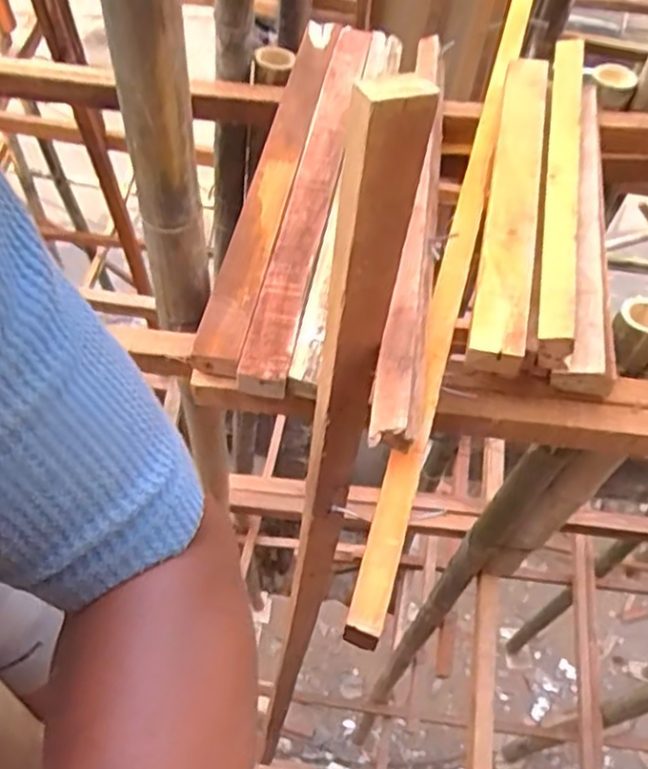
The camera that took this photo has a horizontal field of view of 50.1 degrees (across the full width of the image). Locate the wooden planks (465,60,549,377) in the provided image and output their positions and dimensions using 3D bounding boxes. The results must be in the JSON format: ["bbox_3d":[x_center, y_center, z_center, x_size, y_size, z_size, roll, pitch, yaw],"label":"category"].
[{"bbox_3d":[0.245,-0.248,0.902,0.064,0.056,0.548,12,57,5],"label":"wooden planks"}]

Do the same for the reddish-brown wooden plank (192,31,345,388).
[{"bbox_3d":[-0.066,-0.320,1.014,0.066,0.037,0.738,10,57,3],"label":"reddish-brown wooden plank"}]

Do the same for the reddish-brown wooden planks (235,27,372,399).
[{"bbox_3d":[-0.006,-0.306,1.002,0.067,0.043,0.748,10,57,3],"label":"reddish-brown wooden planks"}]

